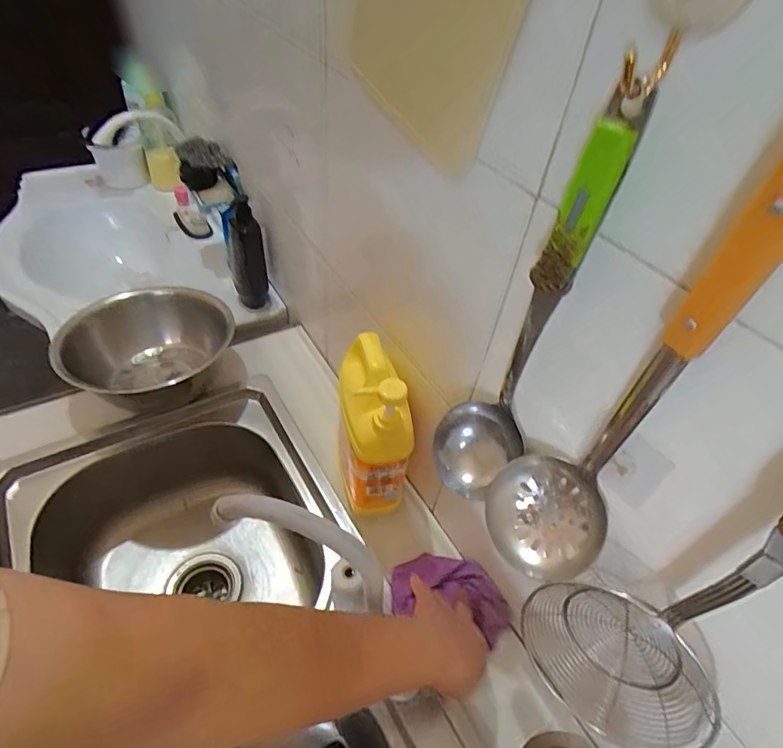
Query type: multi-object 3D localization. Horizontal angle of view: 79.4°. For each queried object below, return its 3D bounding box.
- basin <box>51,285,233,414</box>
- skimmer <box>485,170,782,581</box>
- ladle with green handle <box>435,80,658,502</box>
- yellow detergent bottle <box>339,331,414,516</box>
[{"bbox_3d":[-0.388,-0.035,0.748,0.217,0.113,0.222,3,46,-4],"label":"basin"},{"bbox_3d":[0.135,0.021,0.285,0.084,0.334,0.065,27,49,18],"label":"skimmer"},{"bbox_3d":[0.090,-0.023,0.343,0.074,0.326,0.065,19,47,12],"label":"ladle with green handle"},{"bbox_3d":[-0.024,0.052,0.561,0.074,0.207,0.130,-2,47,-9],"label":"yellow detergent bottle"}]

